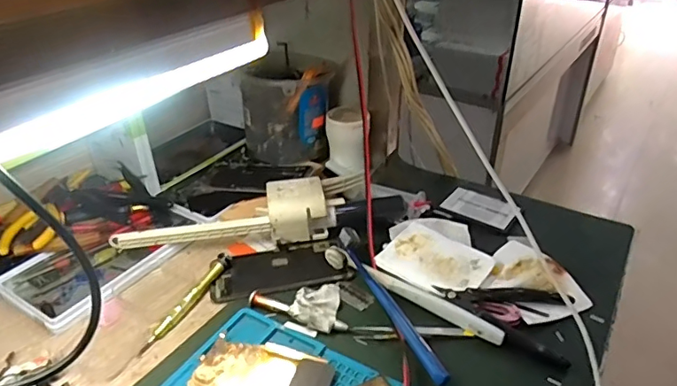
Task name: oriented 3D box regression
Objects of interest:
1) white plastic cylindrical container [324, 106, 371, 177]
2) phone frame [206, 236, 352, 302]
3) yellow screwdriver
[{"bbox_3d":[0.013,-0.066,0.657,0.058,0.075,0.060,-2,32,1],"label":"white plastic cylindrical container"},{"bbox_3d":[-0.058,0.076,0.517,0.132,0.012,0.069,-7,32,-9],"label":"phone frame"},{"bbox_3d":[-0.138,0.099,0.478,0.016,0.017,0.121,11,34,20],"label":"yellow screwdriver"}]

